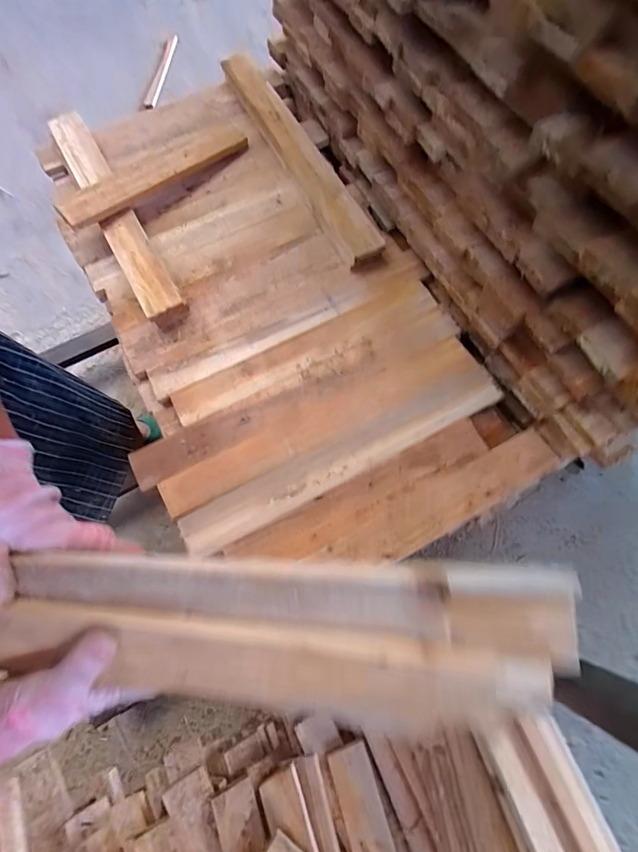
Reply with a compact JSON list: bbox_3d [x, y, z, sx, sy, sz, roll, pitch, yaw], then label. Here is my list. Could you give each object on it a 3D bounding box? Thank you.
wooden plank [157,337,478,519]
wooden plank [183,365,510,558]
[{"bbox_3d":[0.009,-0.006,0.559,0.496,0.013,0.059,-26,73,-9],"label":"wooden plank"},{"bbox_3d":[0.041,0.039,0.540,0.491,0.013,0.064,-27,73,-9],"label":"wooden plank"}]

